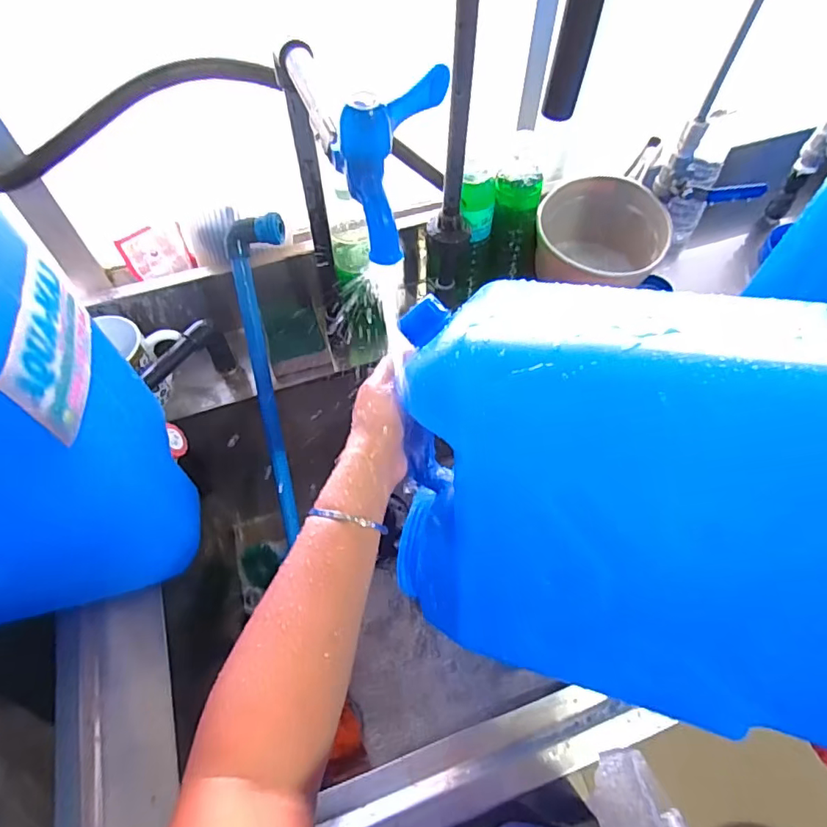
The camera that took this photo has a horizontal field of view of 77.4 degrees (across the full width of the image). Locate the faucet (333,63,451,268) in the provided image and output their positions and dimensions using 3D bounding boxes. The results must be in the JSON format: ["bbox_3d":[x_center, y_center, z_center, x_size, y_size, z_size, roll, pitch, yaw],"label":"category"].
[{"bbox_3d":[-0.016,-0.145,0.300,0.042,0.078,0.071,21,60,15],"label":"faucet"}]

